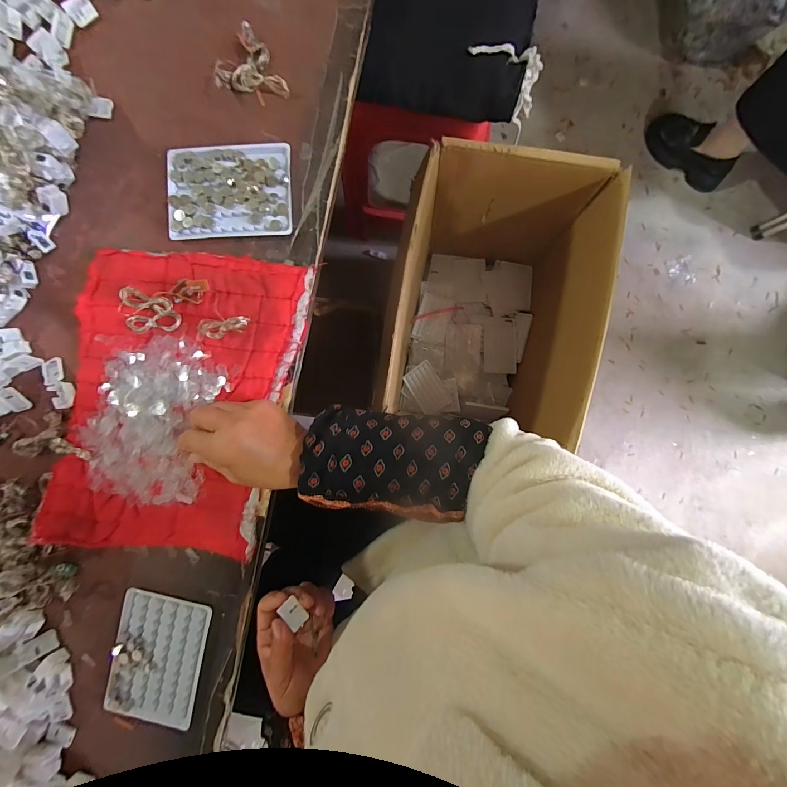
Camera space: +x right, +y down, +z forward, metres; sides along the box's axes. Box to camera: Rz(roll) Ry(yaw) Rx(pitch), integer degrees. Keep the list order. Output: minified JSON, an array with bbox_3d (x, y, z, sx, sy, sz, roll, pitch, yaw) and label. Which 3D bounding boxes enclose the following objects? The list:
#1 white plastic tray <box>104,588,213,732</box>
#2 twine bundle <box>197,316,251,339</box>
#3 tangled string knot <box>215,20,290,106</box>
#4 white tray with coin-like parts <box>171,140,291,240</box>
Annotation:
[{"bbox_3d":[-0.246,0.280,0.366,0.094,0.010,0.128,11,91,2],"label":"white plastic tray"},{"bbox_3d":[-0.176,-0.066,0.351,0.058,0.017,0.018,-3,91,2],"label":"twine bundle"},{"bbox_3d":[-0.153,-0.334,0.362,0.061,0.015,0.077,-28,90,2],"label":"tangled string knot"},{"bbox_3d":[-0.171,-0.212,0.363,0.128,0.007,0.091,-1,91,2],"label":"white tray with coin-like parts"}]

